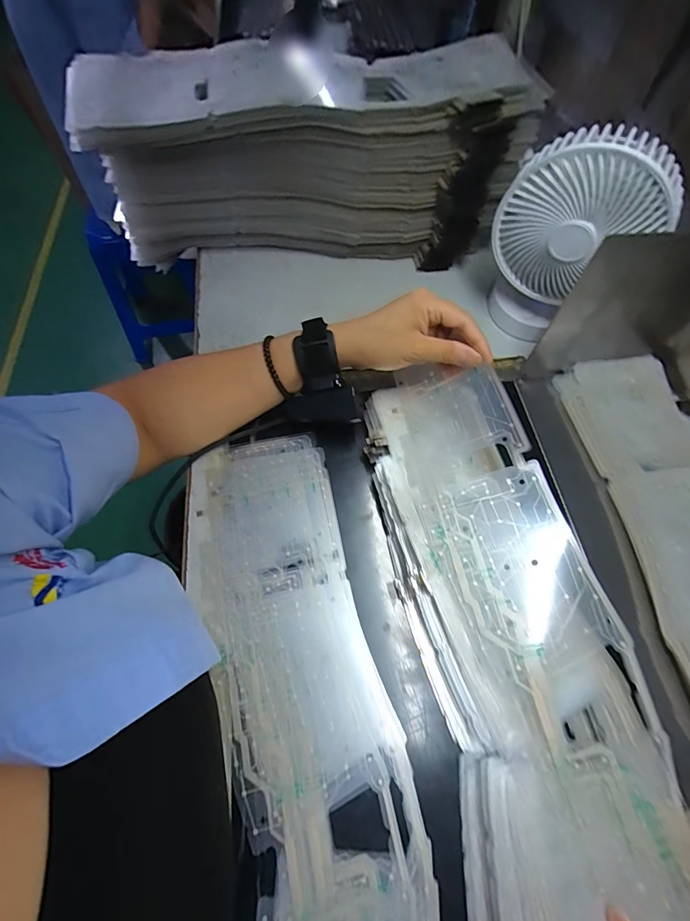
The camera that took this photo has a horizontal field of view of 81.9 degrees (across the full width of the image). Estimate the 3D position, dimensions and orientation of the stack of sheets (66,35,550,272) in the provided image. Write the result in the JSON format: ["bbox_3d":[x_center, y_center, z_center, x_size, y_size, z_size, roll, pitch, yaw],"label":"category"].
[{"bbox_3d":[-0.035,-0.342,0.464,0.468,0.172,0.147,-5,64,-5],"label":"stack of sheets"}]

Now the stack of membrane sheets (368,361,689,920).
[{"bbox_3d":[0.120,0.122,0.294,0.138,0.038,0.434,-18,68,7],"label":"stack of membrane sheets"}]

